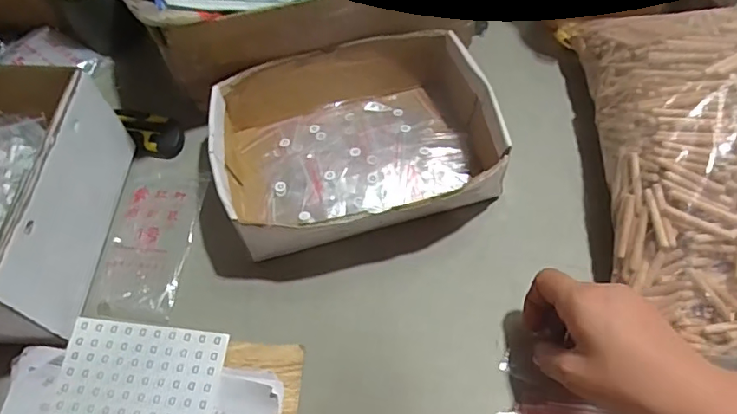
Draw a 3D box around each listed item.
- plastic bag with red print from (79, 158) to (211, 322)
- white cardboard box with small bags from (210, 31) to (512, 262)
[{"bbox_3d":[-0.199,0.021,0.485,0.080,0.012,0.159,3,58,5],"label":"plastic bag with red print"},{"bbox_3d":[-0.012,-0.064,0.493,0.241,0.062,0.194,-15,58,-6],"label":"white cardboard box with small bags"}]

